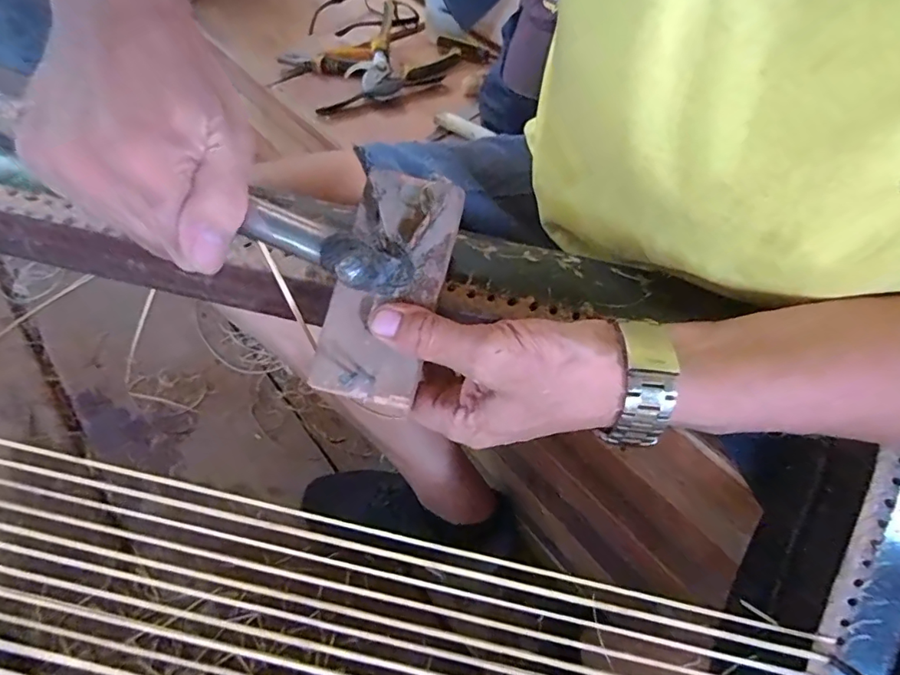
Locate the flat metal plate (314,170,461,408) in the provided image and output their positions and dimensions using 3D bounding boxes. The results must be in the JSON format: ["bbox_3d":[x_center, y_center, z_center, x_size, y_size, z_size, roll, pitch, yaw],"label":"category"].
[{"bbox_3d":[-0.033,-0.030,0.276,0.056,0.004,0.129,14,79,0],"label":"flat metal plate"}]

